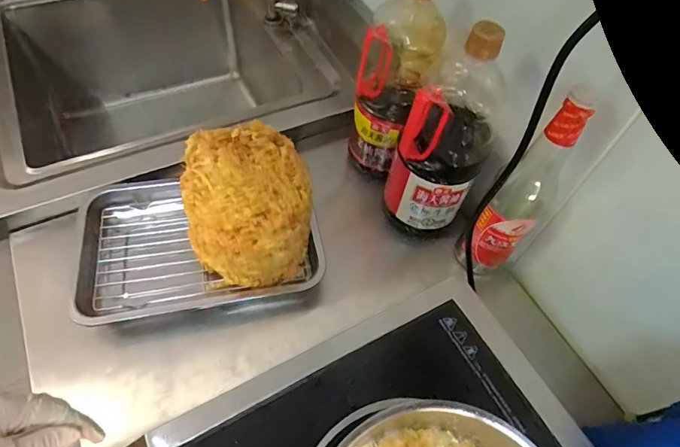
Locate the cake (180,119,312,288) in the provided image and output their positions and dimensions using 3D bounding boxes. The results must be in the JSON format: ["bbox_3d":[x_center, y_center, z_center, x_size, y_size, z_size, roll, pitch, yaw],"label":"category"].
[{"bbox_3d":[-0.108,-0.013,0.540,0.135,0.156,0.134,2,56,-4],"label":"cake"}]

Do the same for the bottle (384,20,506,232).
[{"bbox_3d":[0.131,-0.106,0.534,0.101,0.274,0.097,23,58,11],"label":"bottle"}]

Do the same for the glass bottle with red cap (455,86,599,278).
[{"bbox_3d":[0.208,-0.021,0.513,0.064,0.289,0.062,2,56,-3],"label":"glass bottle with red cap"}]

